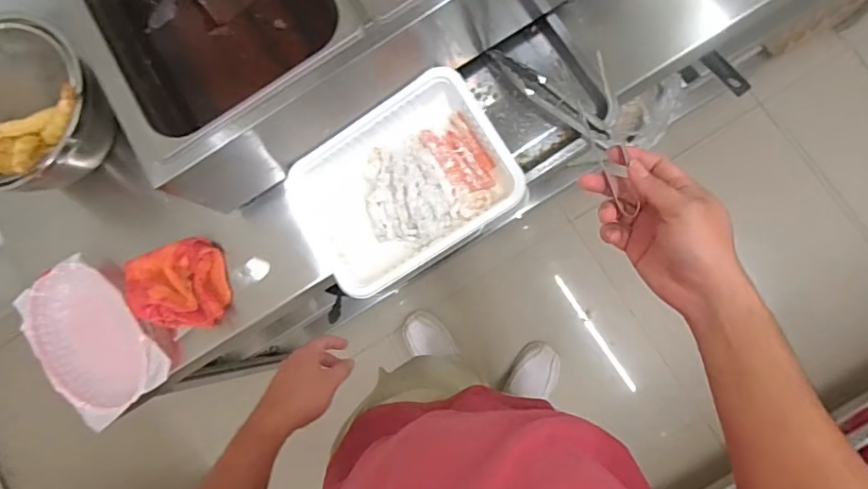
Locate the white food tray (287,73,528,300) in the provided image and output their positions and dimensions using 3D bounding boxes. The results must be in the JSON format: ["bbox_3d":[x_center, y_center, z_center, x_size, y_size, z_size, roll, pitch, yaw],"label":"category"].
[{"bbox_3d":[-0.042,-0.071,0.665,0.266,0.060,0.201,-30,80,2],"label":"white food tray"}]

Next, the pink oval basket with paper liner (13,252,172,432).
[{"bbox_3d":[-0.461,0.129,0.713,0.143,0.036,0.222,-44,80,0],"label":"pink oval basket with paper liner"}]

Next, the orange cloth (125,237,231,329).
[{"bbox_3d":[-0.351,0.056,0.702,0.126,0.067,0.118,-10,82,5],"label":"orange cloth"}]

